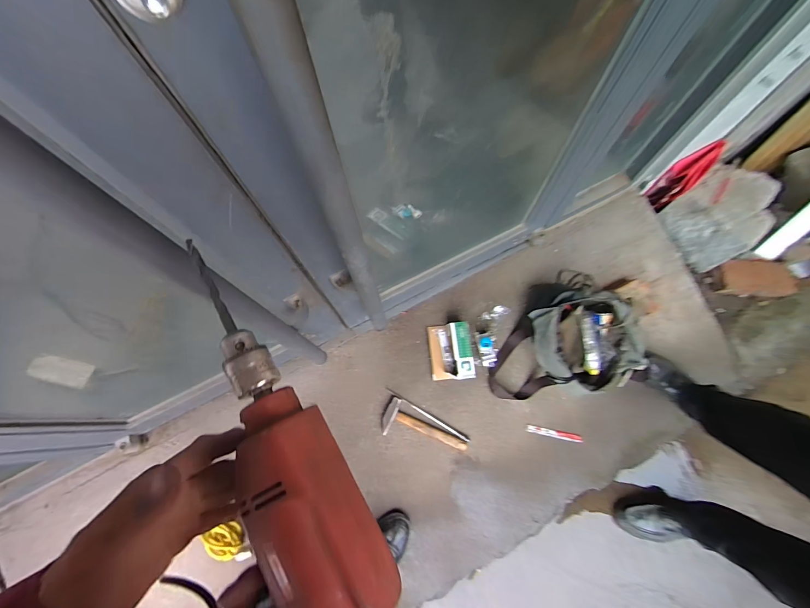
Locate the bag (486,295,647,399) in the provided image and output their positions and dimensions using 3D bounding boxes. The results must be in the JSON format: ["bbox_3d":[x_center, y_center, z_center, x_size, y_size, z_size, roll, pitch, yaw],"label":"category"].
[{"bbox_3d":[0.398,0.110,0.939,0.334,0.232,0.262,-9,72,-1],"label":"bag"}]

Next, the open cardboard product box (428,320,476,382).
[{"bbox_3d":[0.131,0.134,1.013,0.115,0.060,0.158,-5,72,0],"label":"open cardboard product box"}]

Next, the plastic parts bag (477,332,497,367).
[{"bbox_3d":[0.220,0.120,0.948,0.045,0.035,0.091,-3,72,1],"label":"plastic parts bag"}]

